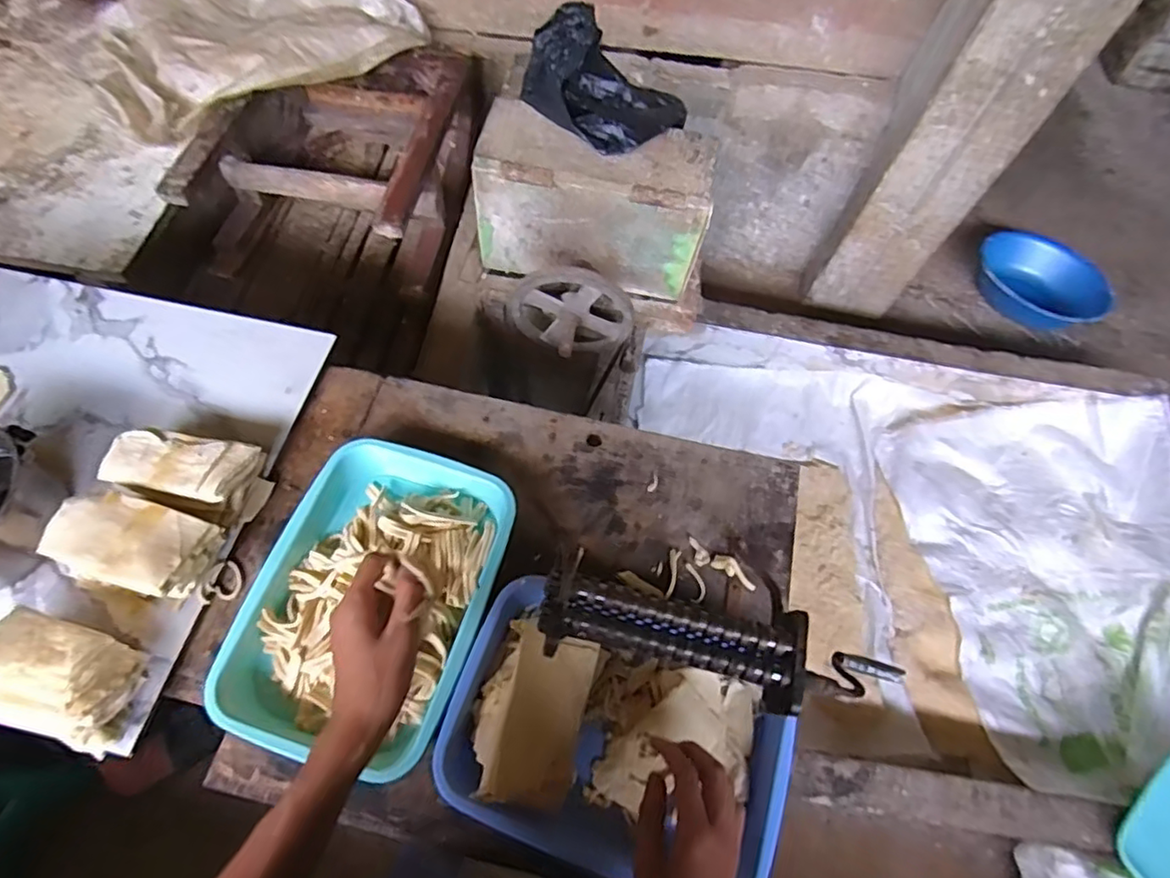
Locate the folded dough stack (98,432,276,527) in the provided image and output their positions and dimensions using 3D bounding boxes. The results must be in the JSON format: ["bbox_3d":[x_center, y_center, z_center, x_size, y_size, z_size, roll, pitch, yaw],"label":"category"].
[{"bbox_3d":[-0.424,0.034,0.657,0.145,0.066,0.085,16,65,4],"label":"folded dough stack"}]

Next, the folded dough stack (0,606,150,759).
[{"bbox_3d":[-0.479,0.210,0.553,0.139,0.064,0.090,23,66,7],"label":"folded dough stack"}]

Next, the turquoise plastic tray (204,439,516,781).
[{"bbox_3d":[-0.214,0.161,0.640,0.222,0.072,0.319,16,65,4],"label":"turquoise plastic tray"}]

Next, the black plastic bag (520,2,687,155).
[{"bbox_3d":[0.030,-0.520,0.885,0.213,0.091,0.181,39,69,14],"label":"black plastic bag"}]

